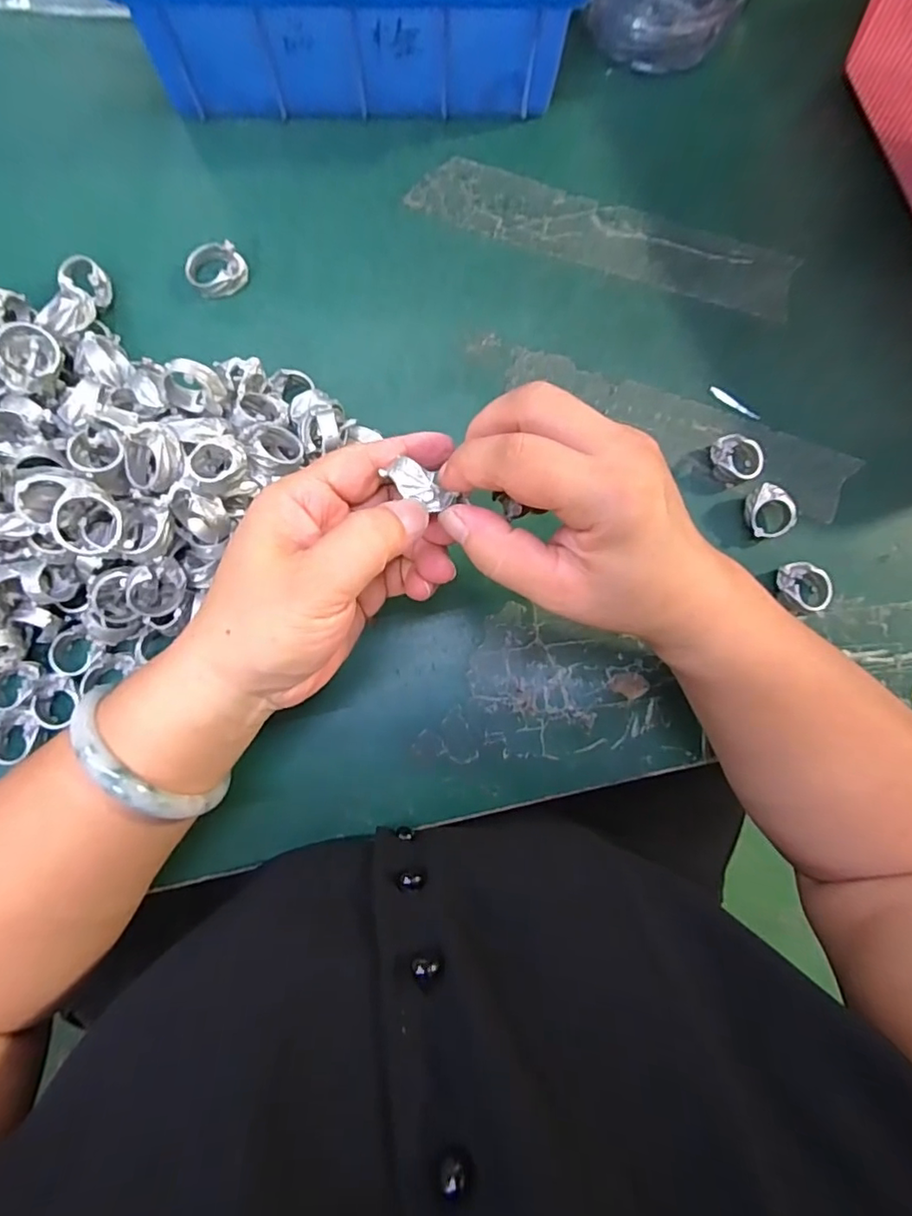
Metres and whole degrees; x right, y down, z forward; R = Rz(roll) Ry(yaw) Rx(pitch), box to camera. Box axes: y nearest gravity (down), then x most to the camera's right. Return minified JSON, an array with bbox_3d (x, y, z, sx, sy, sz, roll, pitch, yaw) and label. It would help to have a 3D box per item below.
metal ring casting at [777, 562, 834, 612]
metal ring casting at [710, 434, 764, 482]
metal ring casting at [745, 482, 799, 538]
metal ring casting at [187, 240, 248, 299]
[{"bbox_3d":[0.189,-0.011,0.305,0.026,0.013,0.025,-2,84,-4],"label":"metal ring casting"},{"bbox_3d":[0.155,-0.083,0.312,0.021,0.015,0.028,-31,86,-6],"label":"metal ring casting"},{"bbox_3d":[0.170,-0.052,0.307,0.021,0.018,0.027,-13,85,-5],"label":"metal ring casting"},{"bbox_3d":[-0.134,-0.188,0.311,0.028,0.021,0.027,0,84,-3],"label":"metal ring casting"}]

